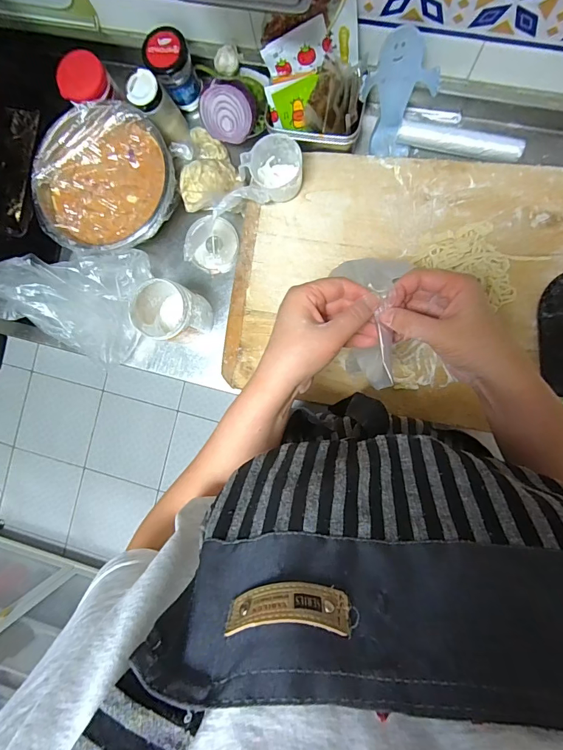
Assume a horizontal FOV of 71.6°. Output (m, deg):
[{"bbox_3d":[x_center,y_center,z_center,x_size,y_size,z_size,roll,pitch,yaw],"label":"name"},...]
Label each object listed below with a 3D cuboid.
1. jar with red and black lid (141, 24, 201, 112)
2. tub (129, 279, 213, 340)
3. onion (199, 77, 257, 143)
[{"bbox_3d":[-0.159,-0.455,0.587,0.063,0.093,0.058,-24,87,7],"label":"jar with red and black lid"},{"bbox_3d":[-0.159,-0.091,0.580,0.089,0.110,0.082,15,92,7],"label":"tub"},{"bbox_3d":[-0.075,-0.376,0.555,0.074,0.042,0.072,17,132,-10],"label":"onion"}]

